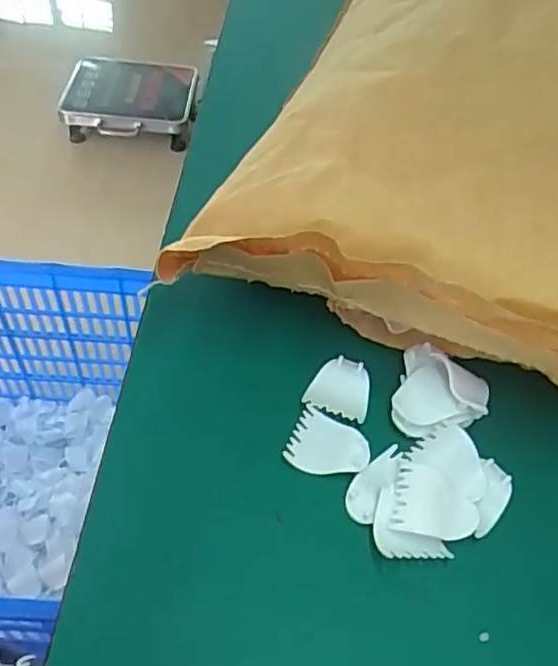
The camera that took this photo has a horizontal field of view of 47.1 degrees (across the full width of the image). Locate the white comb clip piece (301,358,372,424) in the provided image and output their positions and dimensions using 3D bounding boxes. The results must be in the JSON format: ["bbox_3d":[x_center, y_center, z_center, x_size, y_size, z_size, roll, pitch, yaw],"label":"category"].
[{"bbox_3d":[0.039,0.033,0.402,0.038,0.005,0.040,18,52,9],"label":"white comb clip piece"}]

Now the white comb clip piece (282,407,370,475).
[{"bbox_3d":[0.030,0.067,0.373,0.044,0.007,0.038,22,53,12],"label":"white comb clip piece"}]

